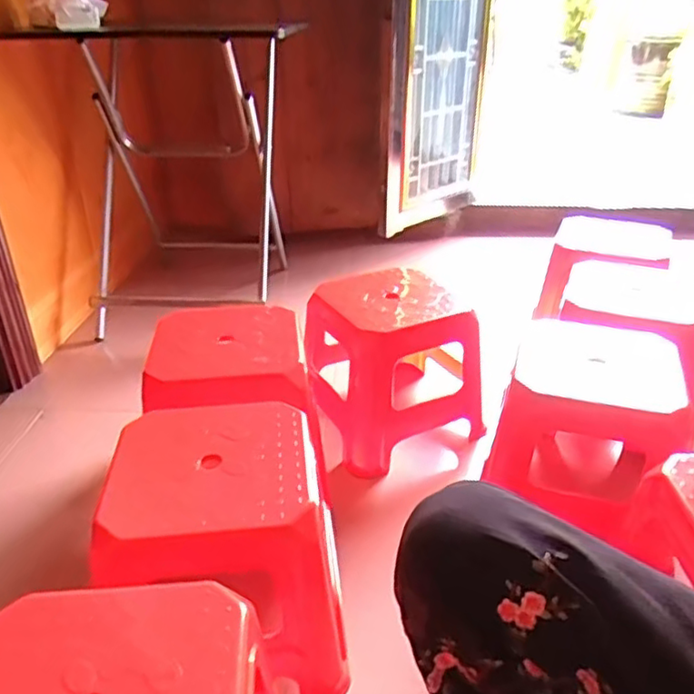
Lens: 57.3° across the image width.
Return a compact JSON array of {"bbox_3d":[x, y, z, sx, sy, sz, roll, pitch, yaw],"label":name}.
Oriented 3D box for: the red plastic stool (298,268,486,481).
[{"bbox_3d":[0.076,0.036,1.246,0.271,0.295,0.274,-15,33,-24],"label":"red plastic stool"}]

